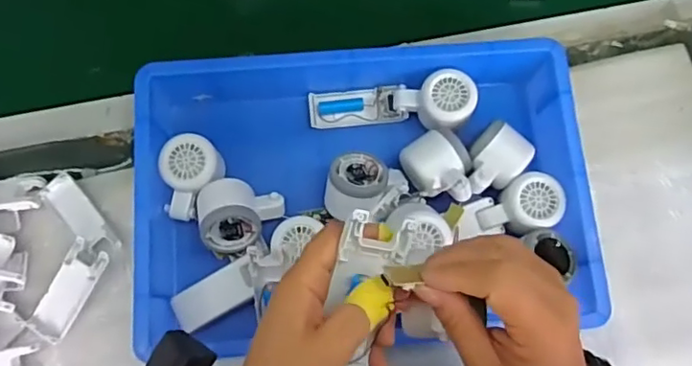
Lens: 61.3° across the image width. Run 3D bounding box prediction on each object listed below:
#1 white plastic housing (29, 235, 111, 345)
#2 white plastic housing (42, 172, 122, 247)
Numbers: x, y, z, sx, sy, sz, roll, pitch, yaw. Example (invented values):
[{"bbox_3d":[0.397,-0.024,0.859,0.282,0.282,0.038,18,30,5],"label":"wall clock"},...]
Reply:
[{"bbox_3d":[-0.285,0.111,0.598,0.038,0.017,0.102,29,77,8],"label":"white plastic housing"},{"bbox_3d":[-0.276,0.034,0.610,0.030,0.012,0.105,-42,79,-10],"label":"white plastic housing"}]

